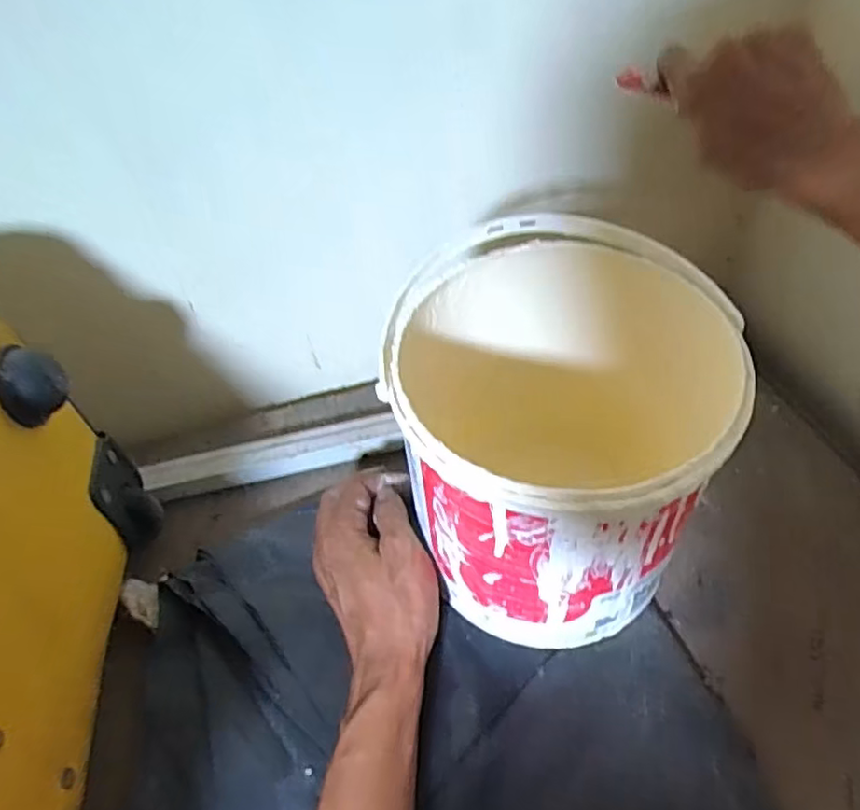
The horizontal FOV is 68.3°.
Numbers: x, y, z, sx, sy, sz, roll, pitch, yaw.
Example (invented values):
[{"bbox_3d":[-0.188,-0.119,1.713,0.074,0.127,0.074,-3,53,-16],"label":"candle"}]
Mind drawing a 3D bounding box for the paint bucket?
[{"bbox_3d":[0.076,0.029,0.380,0.173,0.198,0.178,-4,45,4],"label":"paint bucket"}]

